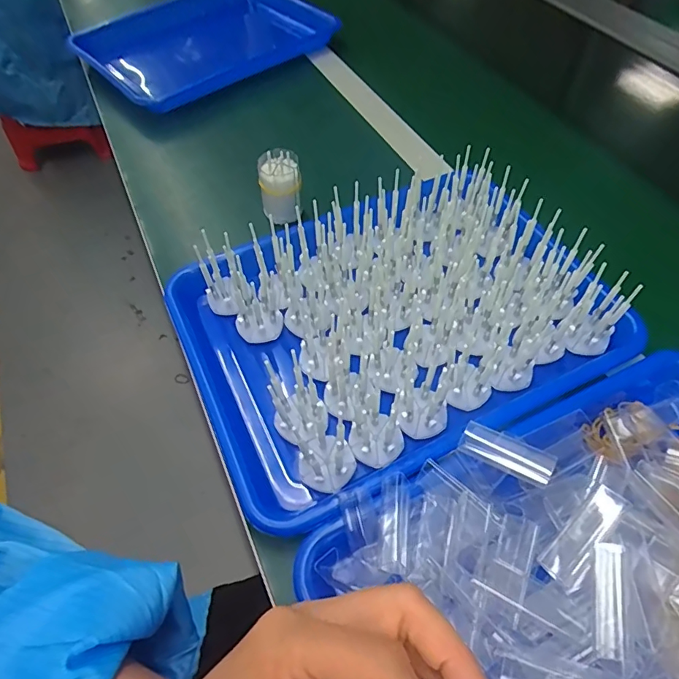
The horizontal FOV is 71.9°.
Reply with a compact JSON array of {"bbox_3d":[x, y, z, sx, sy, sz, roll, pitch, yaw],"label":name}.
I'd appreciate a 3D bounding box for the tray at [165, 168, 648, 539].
[{"bbox_3d":[0.046,-0.020,0.390,0.337,0.075,0.244,-24,58,-14],"label":"tray"}]

